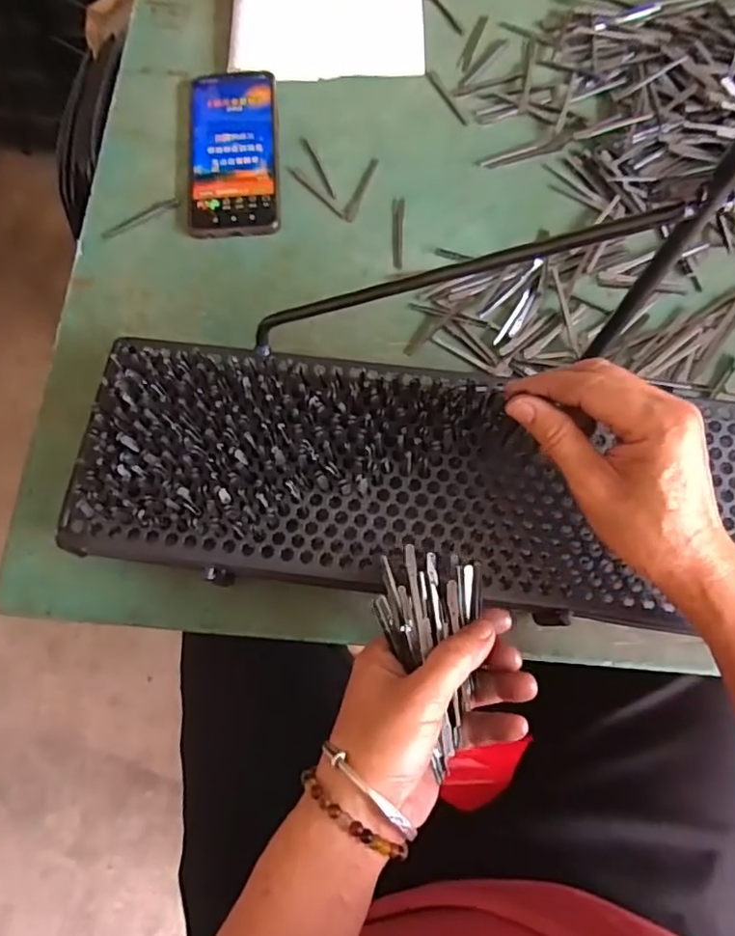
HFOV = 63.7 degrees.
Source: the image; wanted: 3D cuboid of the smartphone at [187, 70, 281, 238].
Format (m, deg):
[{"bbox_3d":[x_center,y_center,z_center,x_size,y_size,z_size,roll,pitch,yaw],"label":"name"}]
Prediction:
[{"bbox_3d":[-0.115,-0.272,0.508,0.076,0.009,0.163,-3,75,1],"label":"smartphone"}]

